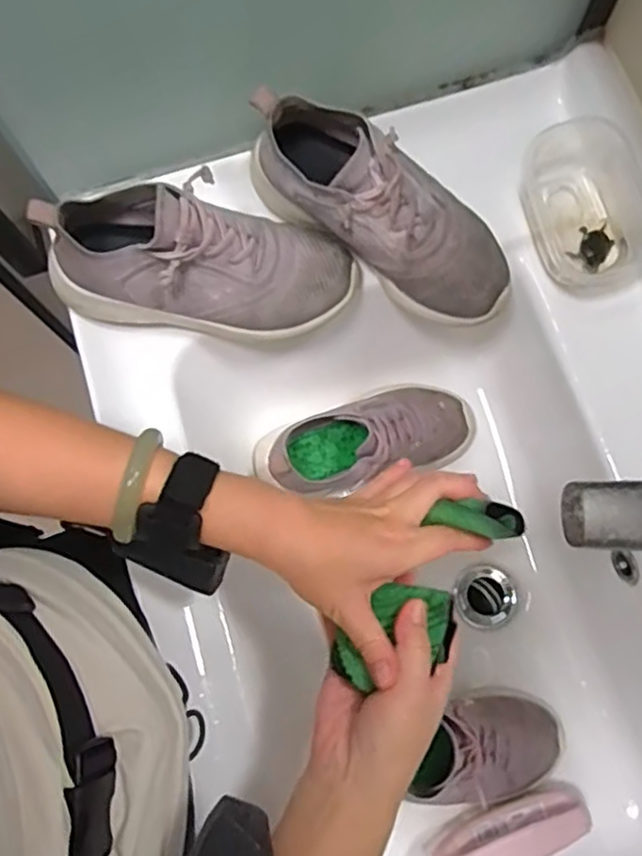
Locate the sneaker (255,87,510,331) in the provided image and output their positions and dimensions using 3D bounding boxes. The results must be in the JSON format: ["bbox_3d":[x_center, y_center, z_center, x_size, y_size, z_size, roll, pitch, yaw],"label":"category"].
[{"bbox_3d":[0.048,-0.165,0.502,0.223,0.086,0.082,37,80,-4],"label":"sneaker"}]

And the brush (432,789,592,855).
[{"bbox_3d":[0.147,0.321,0.519,0.125,0.046,0.033,-21,77,-4],"label":"brush"}]

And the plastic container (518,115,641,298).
[{"bbox_3d":[0.216,-0.179,0.532,0.087,0.057,0.136,-18,77,-3],"label":"plastic container"}]

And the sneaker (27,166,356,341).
[{"bbox_3d":[-0.084,-0.124,0.488,0.224,0.101,0.086,6,76,-11],"label":"sneaker"}]

